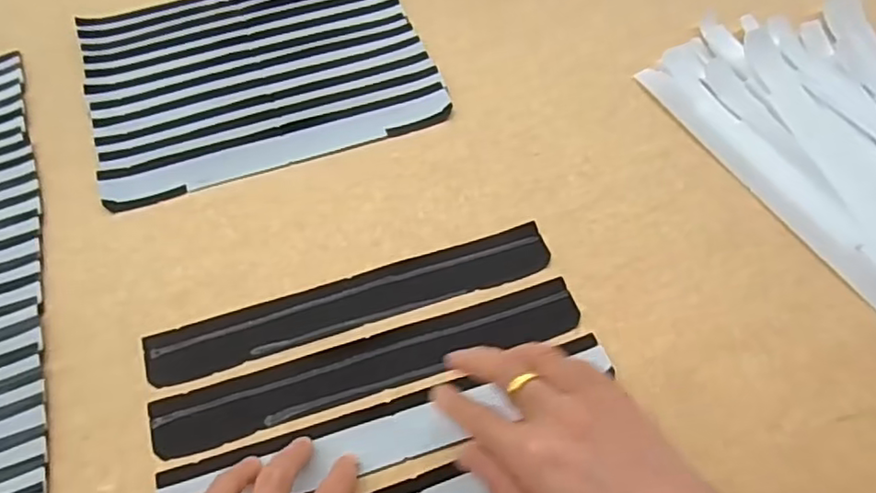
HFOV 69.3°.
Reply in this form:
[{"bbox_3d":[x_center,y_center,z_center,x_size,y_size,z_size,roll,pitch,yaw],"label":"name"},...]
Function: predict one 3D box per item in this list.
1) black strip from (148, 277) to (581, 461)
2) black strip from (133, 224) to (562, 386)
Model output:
[{"bbox_3d":[-0.038,0.070,0.384,0.257,0.005,0.038,-16,60,-10],"label":"black strip"},{"bbox_3d":[-0.052,0.035,0.408,0.258,0.004,0.035,-17,60,-10],"label":"black strip"}]

